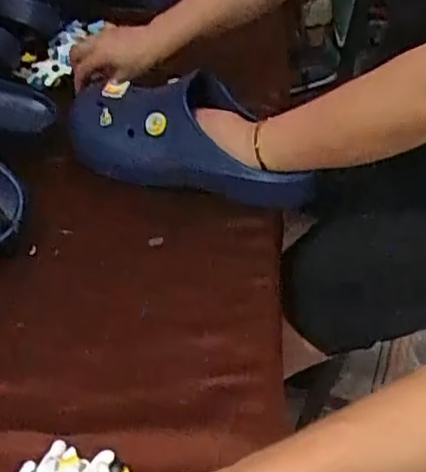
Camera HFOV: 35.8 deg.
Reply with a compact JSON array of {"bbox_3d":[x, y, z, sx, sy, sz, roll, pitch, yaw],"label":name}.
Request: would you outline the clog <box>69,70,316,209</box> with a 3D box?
[{"bbox_3d":[-0.024,-0.112,0.728,0.311,0.098,0.120,11,41,11],"label":"clog"}]

